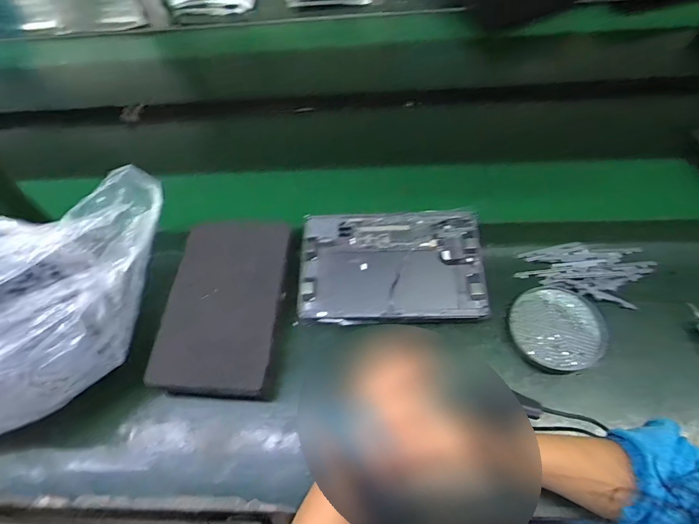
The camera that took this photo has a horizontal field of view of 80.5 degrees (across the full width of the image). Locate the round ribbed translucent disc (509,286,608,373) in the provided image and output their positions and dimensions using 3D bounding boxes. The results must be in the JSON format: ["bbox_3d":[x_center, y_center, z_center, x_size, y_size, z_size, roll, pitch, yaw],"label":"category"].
[{"bbox_3d":[0.286,0.089,0.569,0.126,0.008,0.120,-2,58,3],"label":"round ribbed translucent disc"}]

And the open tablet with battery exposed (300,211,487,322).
[{"bbox_3d":[0.061,-0.001,0.606,0.260,0.010,0.177,-2,58,2],"label":"open tablet with battery exposed"}]

